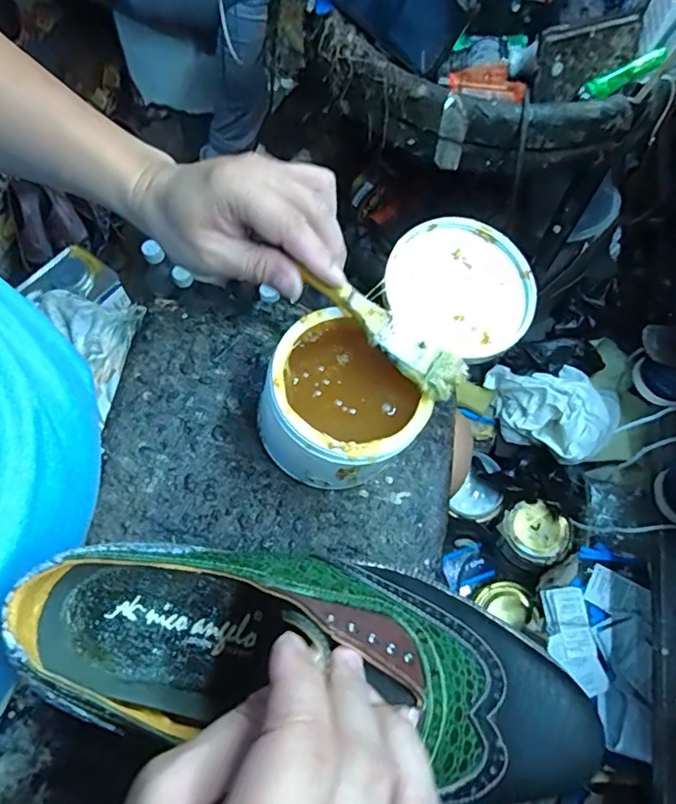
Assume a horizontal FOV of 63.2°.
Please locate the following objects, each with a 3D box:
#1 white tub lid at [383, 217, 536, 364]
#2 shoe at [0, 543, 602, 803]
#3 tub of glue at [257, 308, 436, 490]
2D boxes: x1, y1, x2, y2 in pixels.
[{"bbox_3d":[0.089,-0.084,0.396,0.106,0.013,0.096,36,81,8],"label":"white tub lid"},{"bbox_3d":[-0.007,0.114,0.251,0.264,0.073,0.092,13,65,0],"label":"shoe"},{"bbox_3d":[-0.001,0.004,0.368,0.094,0.069,0.103,0,65,-1],"label":"tub of glue"}]

